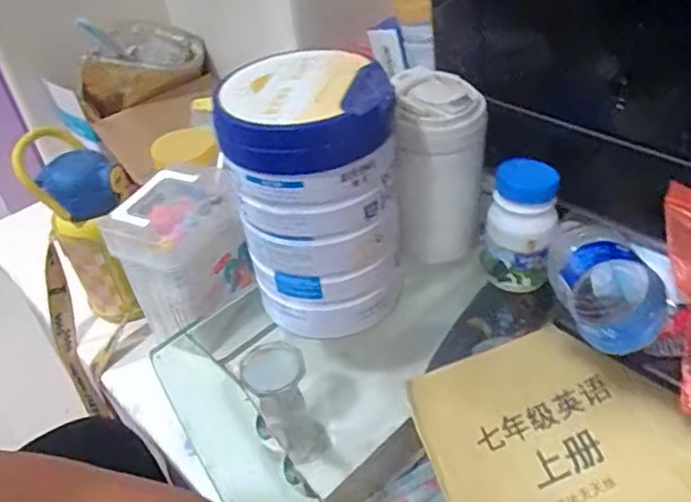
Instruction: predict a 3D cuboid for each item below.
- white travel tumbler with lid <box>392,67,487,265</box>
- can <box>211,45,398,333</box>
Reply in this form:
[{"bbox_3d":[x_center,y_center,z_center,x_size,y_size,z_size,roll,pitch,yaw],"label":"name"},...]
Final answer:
[{"bbox_3d":[0.078,-0.066,0.522,0.072,0.141,0.083,-2,41,6],"label":"white travel tumbler with lid"},{"bbox_3d":[-0.020,-0.040,0.479,0.121,0.187,0.113,-6,40,2],"label":"can"}]

